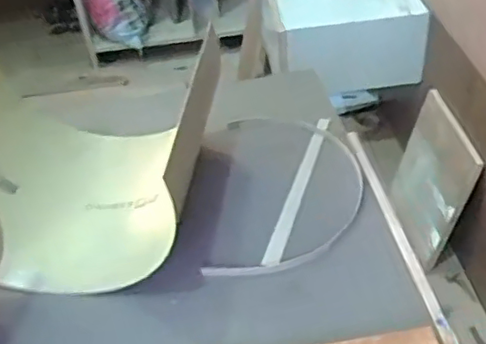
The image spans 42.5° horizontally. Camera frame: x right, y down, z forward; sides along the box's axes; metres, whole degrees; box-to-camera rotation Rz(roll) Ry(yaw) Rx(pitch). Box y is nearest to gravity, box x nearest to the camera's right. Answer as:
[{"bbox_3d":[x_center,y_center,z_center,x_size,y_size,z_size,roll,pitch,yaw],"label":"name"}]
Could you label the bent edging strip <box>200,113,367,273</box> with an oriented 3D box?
[{"bbox_3d":[0.069,0.029,0.890,0.200,0.039,0.323,0,40,7],"label":"bent edging strip"}]

